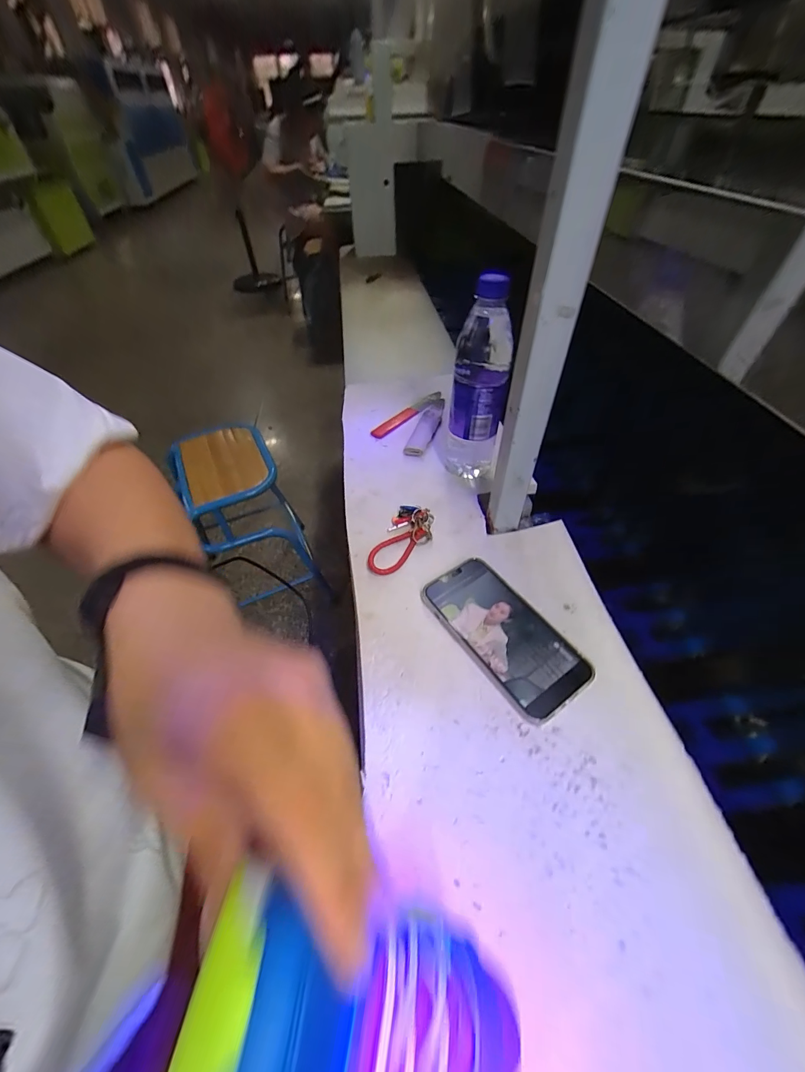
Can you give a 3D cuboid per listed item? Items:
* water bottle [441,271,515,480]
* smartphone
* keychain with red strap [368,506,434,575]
[{"bbox_3d":[0.087,-0.171,0.465,0.066,0.226,0.059,8,49,8],"label":"water bottle"},{"bbox_3d":[0.095,0.091,0.380,0.082,0.011,0.161,-28,53,-22],"label":"smartphone"},{"bbox_3d":[0.000,0.005,0.451,0.052,0.021,0.096,17,51,16],"label":"keychain with red strap"}]

